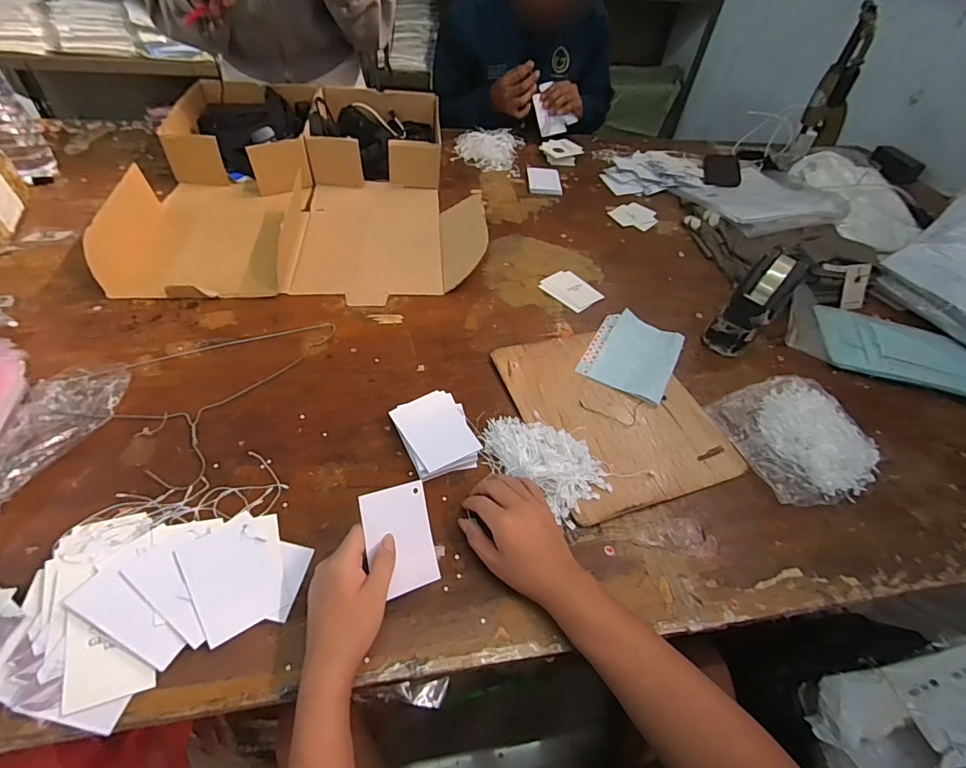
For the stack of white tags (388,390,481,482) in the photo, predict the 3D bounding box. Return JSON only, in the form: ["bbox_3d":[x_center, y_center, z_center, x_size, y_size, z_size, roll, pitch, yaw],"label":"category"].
[{"bbox_3d":[-0.054,0.063,0.574,0.087,0.026,0.105,-19,54,-21],"label":"stack of white tags"}]

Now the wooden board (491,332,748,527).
[{"bbox_3d":[0.173,0.031,0.639,0.239,0.012,0.284,-13,52,-16],"label":"wooden board"}]

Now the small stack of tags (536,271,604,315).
[{"bbox_3d":[0.153,-0.163,0.811,0.078,0.006,0.093,-32,59,-29],"label":"small stack of tags"}]

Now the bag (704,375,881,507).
[{"bbox_3d":[0.412,0.068,0.610,0.168,0.032,0.169,-15,52,-18],"label":"bag"}]

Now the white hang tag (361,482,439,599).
[{"bbox_3d":[-0.080,0.151,0.456,0.070,0.004,0.098,-6,83,-40],"label":"white hang tag"}]

